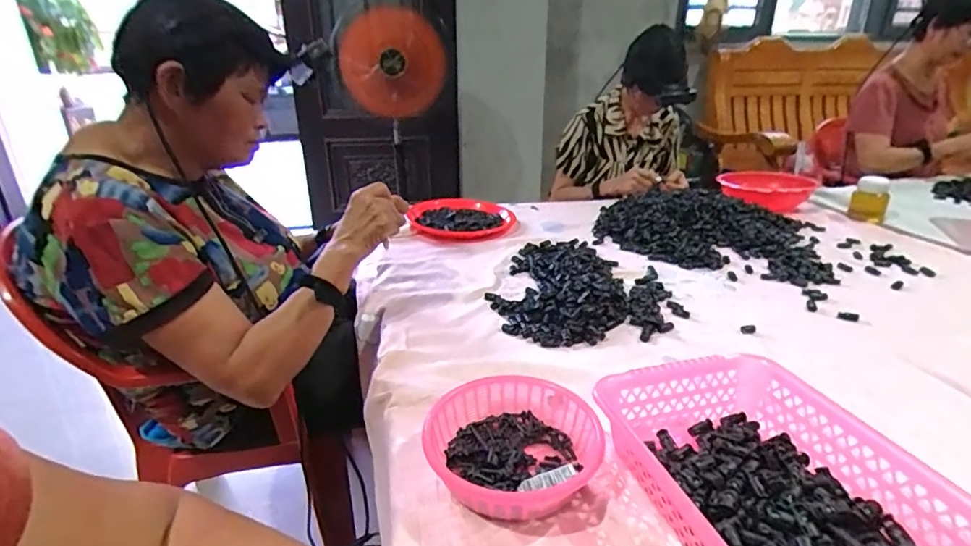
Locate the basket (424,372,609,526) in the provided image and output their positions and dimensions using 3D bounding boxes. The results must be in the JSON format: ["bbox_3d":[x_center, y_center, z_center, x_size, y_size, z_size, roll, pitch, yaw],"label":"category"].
[{"bbox_3d":[0.027,0.171,0.498,0.166,0.052,0.164,0,24,0],"label":"basket"}]

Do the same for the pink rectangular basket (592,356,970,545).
[{"bbox_3d":[0.253,0.192,0.421,0.197,0.077,0.304,-7,25,-15],"label":"pink rectangular basket"}]

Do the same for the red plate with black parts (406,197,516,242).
[{"bbox_3d":[-0.053,-0.136,1.225,0.240,0.035,0.251,0,24,0],"label":"red plate with black parts"}]

